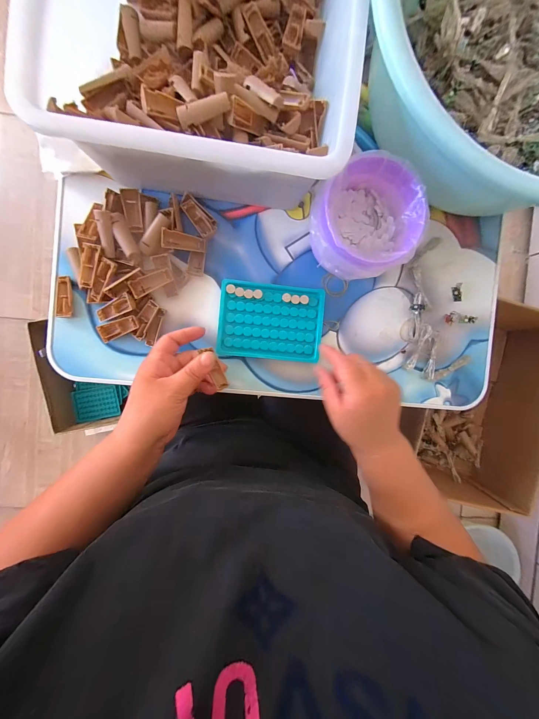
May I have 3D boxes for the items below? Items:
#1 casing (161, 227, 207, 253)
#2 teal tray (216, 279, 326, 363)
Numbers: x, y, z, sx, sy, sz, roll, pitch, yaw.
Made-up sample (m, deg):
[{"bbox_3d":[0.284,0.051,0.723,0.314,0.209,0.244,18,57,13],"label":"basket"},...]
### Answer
[{"bbox_3d":[-0.103,-0.142,0.311,0.050,0.009,0.019,2,93,-24],"label":"casing"},{"bbox_3d":[0.002,-0.048,0.331,0.130,0.009,0.095,5,92,-5],"label":"teal tray"}]

